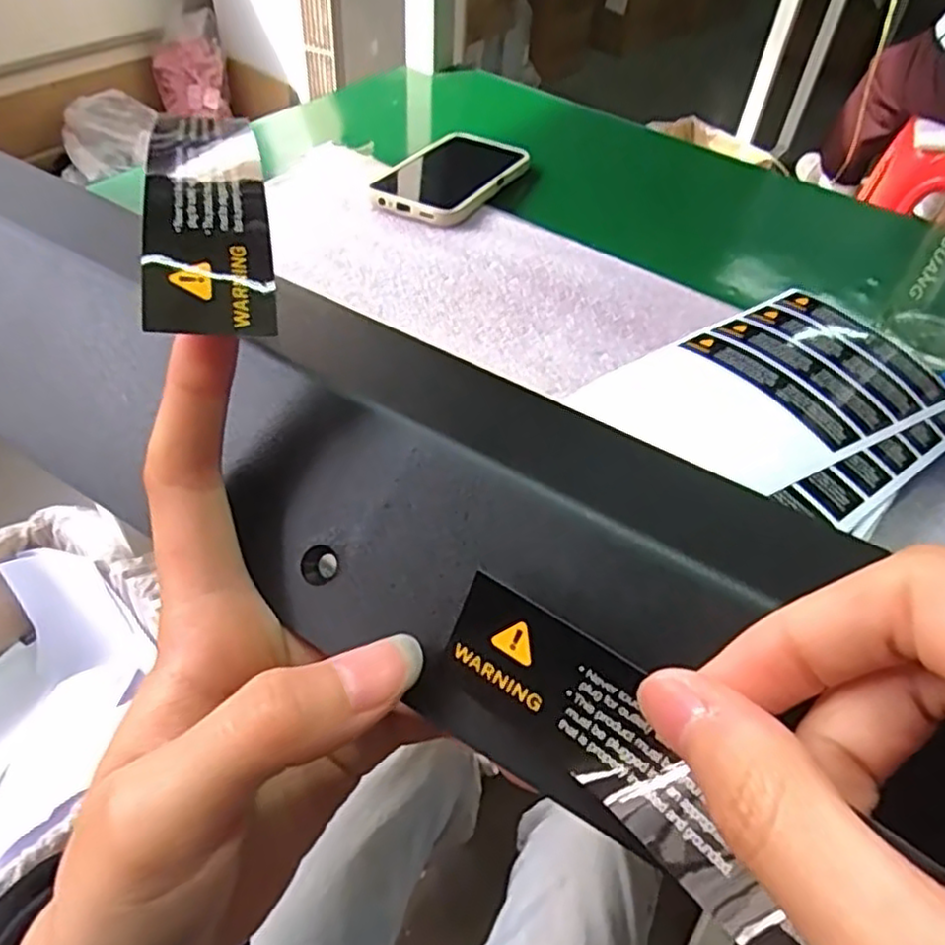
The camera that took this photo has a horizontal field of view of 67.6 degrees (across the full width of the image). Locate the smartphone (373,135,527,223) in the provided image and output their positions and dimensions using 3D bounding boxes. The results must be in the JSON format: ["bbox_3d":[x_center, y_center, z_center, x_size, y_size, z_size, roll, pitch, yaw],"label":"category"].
[{"bbox_3d":[-0.019,-0.254,0.601,0.087,0.015,0.164,21,45,12],"label":"smartphone"}]

